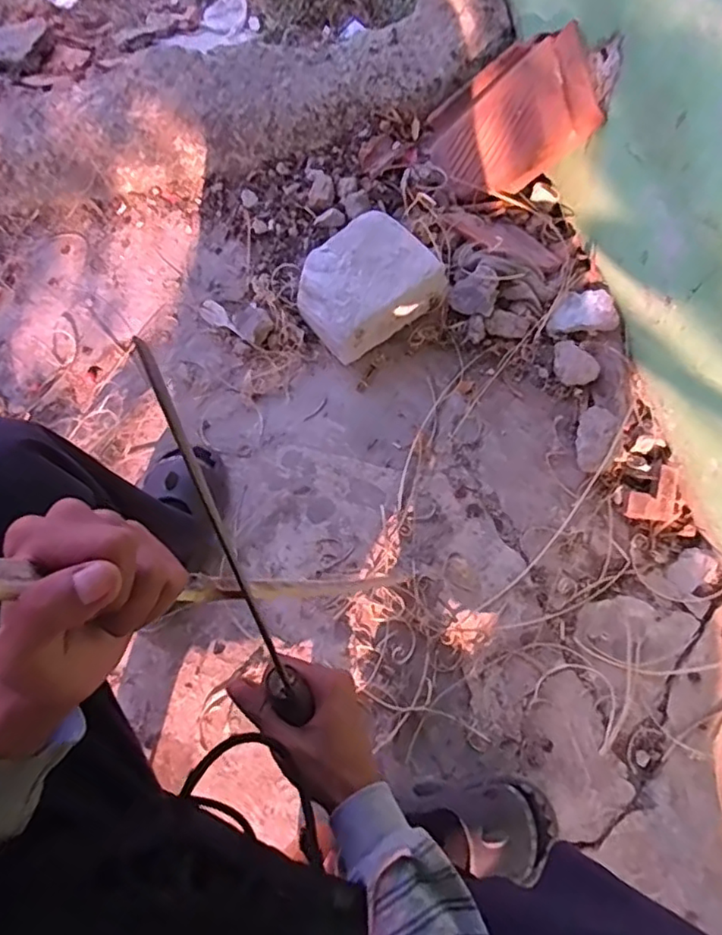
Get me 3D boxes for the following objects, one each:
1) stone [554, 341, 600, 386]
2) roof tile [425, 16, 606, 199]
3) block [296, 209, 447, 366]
[{"bbox_3d":[0.366,-0.177,1.045,0.056,0.043,0.090,-39,75,-16],"label":"stone"},{"bbox_3d":[0.258,-0.630,1.096,0.048,0.330,0.227,-14,89,-39],"label":"roof tile"},{"bbox_3d":[0.001,-0.321,1.054,0.239,0.100,0.194,-38,78,-14],"label":"block"}]

